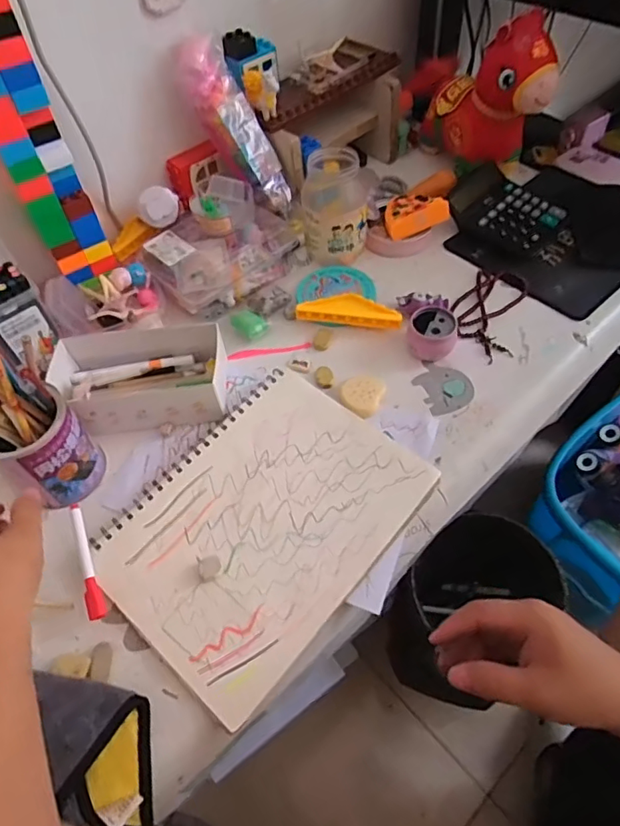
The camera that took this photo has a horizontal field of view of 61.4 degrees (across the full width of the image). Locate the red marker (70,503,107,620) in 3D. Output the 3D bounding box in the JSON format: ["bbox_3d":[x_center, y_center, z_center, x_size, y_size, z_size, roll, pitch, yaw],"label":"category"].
[{"bbox_3d":[-0.198,0.132,0.464,0.015,0.020,0.106,-23,57,-11],"label":"red marker"}]

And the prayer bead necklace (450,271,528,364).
[{"bbox_3d":[0.215,-0.125,0.631,0.078,0.007,0.148,16,59,14],"label":"prayer bead necklace"}]

